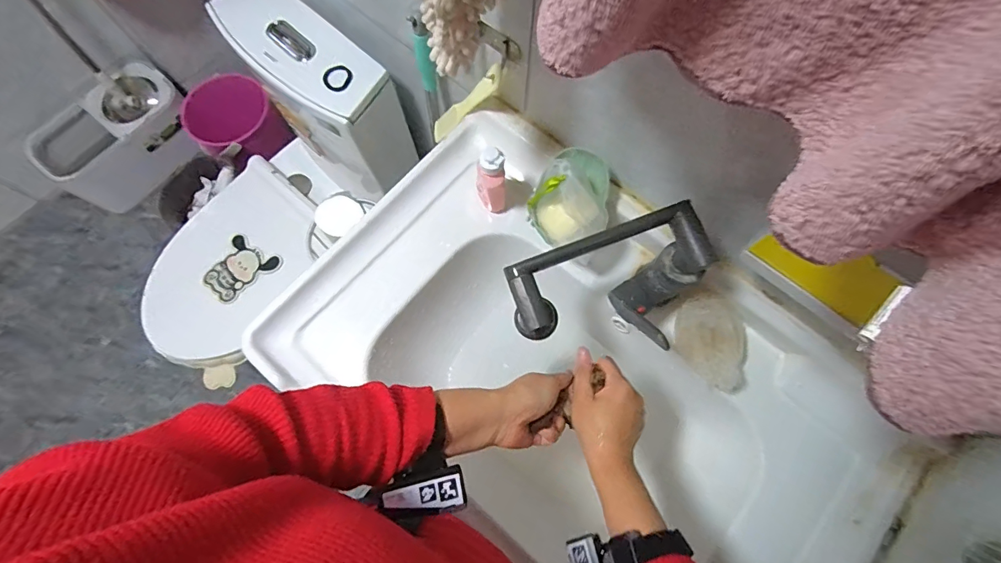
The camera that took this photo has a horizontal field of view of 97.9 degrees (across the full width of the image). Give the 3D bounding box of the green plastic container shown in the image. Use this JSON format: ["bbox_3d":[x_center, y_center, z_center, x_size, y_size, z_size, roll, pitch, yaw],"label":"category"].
[{"bbox_3d":[0.091,-0.101,0.520,0.095,0.077,0.100,33,75,10],"label":"green plastic container"}]

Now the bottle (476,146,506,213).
[{"bbox_3d":[-0.012,-0.129,0.558,0.037,0.110,0.029,-2,72,-1],"label":"bottle"}]

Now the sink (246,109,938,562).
[{"bbox_3d":[0.119,0.102,0.581,0.738,0.177,0.472,31,74,9],"label":"sink"}]

